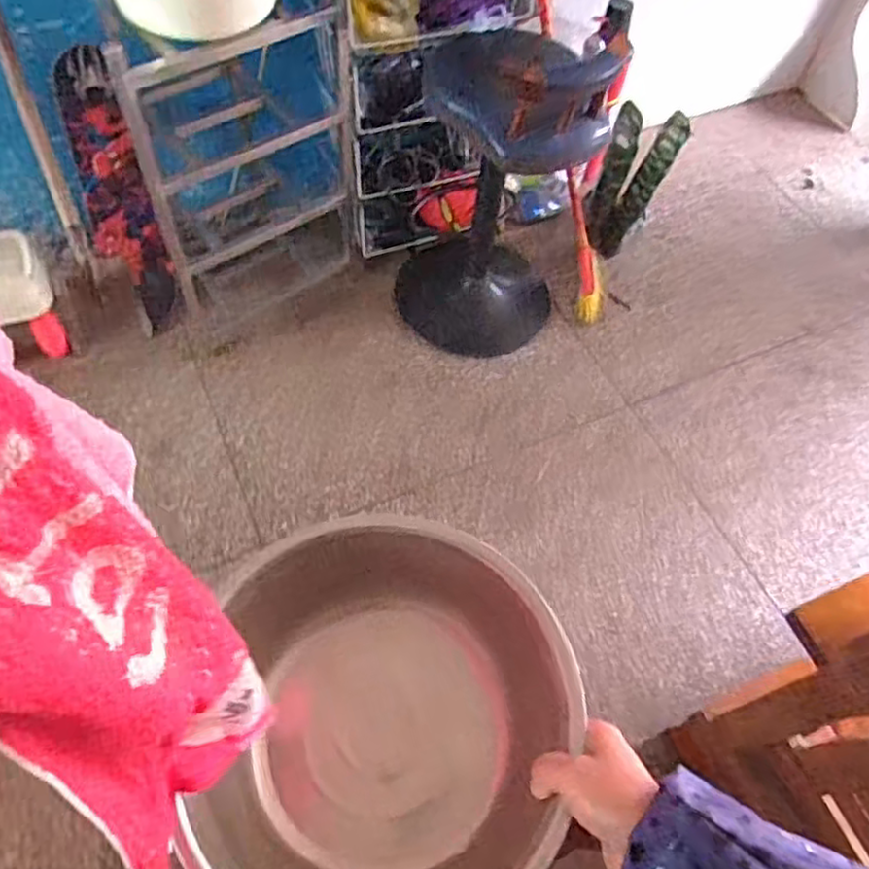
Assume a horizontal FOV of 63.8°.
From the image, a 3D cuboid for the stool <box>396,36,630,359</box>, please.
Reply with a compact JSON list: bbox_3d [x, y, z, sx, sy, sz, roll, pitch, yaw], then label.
[{"bbox_3d":[0.121,-0.517,1.476,0.400,0.646,0.349,8,57,2],"label":"stool"}]

